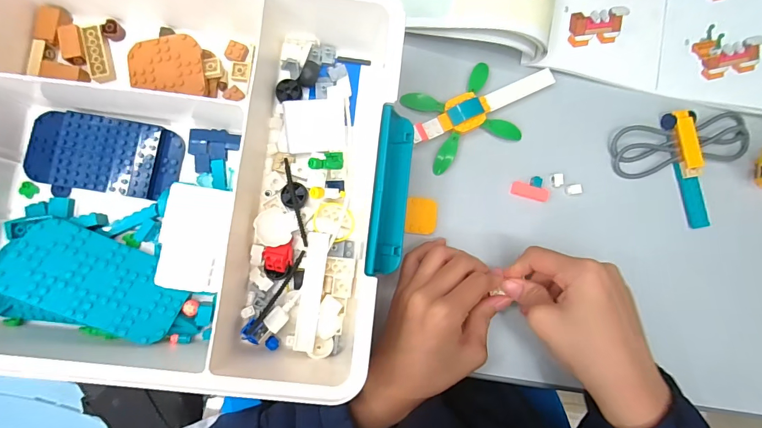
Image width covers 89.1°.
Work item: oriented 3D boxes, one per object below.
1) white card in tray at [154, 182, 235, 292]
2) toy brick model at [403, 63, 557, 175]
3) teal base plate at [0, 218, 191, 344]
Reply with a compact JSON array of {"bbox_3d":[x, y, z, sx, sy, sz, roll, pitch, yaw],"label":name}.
[{"bbox_3d":[-0.144,0.019,0.300,0.048,0.004,0.079,9,89,-8],"label":"white card in tray"},{"bbox_3d":[0.095,-0.099,0.354,0.142,0.013,0.077,-23,85,-6],"label":"toy brick model"},{"bbox_3d":[-0.220,0.051,0.301,0.128,0.005,0.062,25,63,-9],"label":"teal base plate"}]

